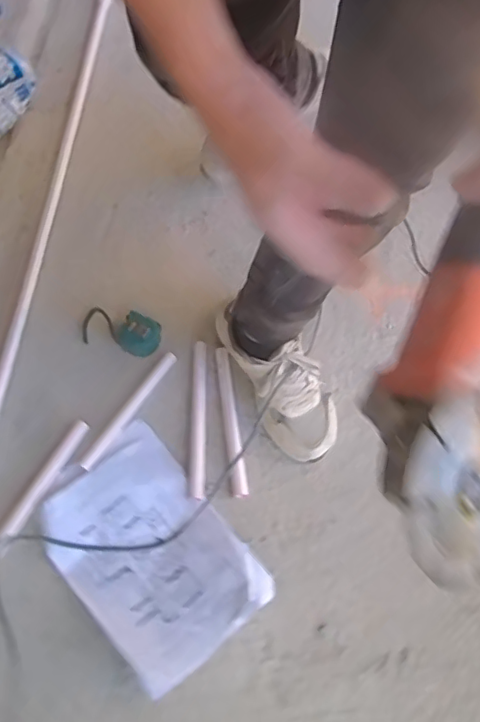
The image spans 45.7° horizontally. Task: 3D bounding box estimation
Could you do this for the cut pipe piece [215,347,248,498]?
[{"bbox_3d":[-0.015,0.090,0.883,0.023,0.016,0.237,-6,63,-5],"label":"cut pipe piece"}]

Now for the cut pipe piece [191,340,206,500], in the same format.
[{"bbox_3d":[-0.064,0.085,0.880,0.020,0.017,0.253,0,63,-2],"label":"cut pipe piece"}]

